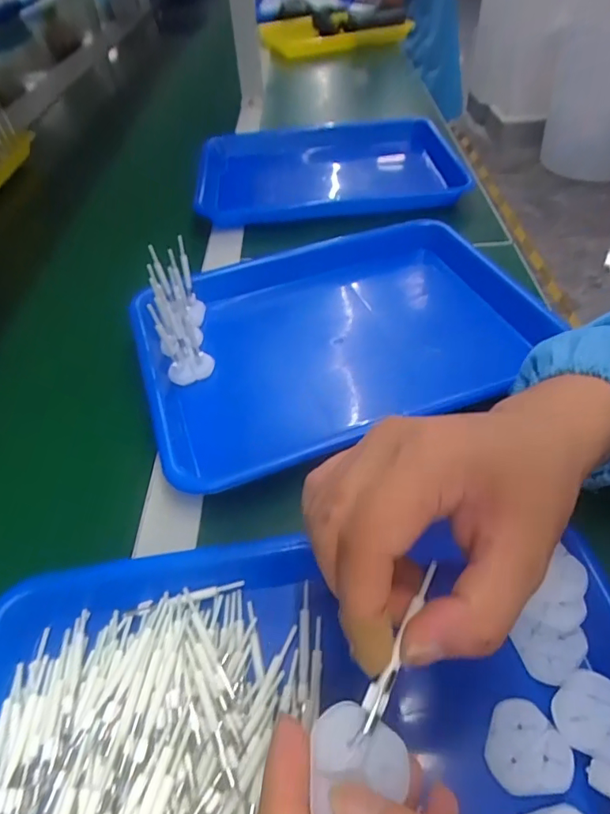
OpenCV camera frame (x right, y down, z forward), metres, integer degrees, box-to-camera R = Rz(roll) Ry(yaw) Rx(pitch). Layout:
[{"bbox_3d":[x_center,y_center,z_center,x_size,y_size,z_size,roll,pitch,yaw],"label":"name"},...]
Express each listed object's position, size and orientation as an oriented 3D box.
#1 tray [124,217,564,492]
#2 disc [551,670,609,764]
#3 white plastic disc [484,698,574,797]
[{"bbox_3d":[0.031,-0.069,0.444,0.342,0.040,0.238,-20,49,-14],"label":"tray"},{"bbox_3d":[0.136,0.146,0.235,0.036,0.007,0.034,-2,48,3],"label":"disc"},{"bbox_3d":[0.101,0.157,0.229,0.034,0.004,0.036,-2,48,3],"label":"white plastic disc"}]

